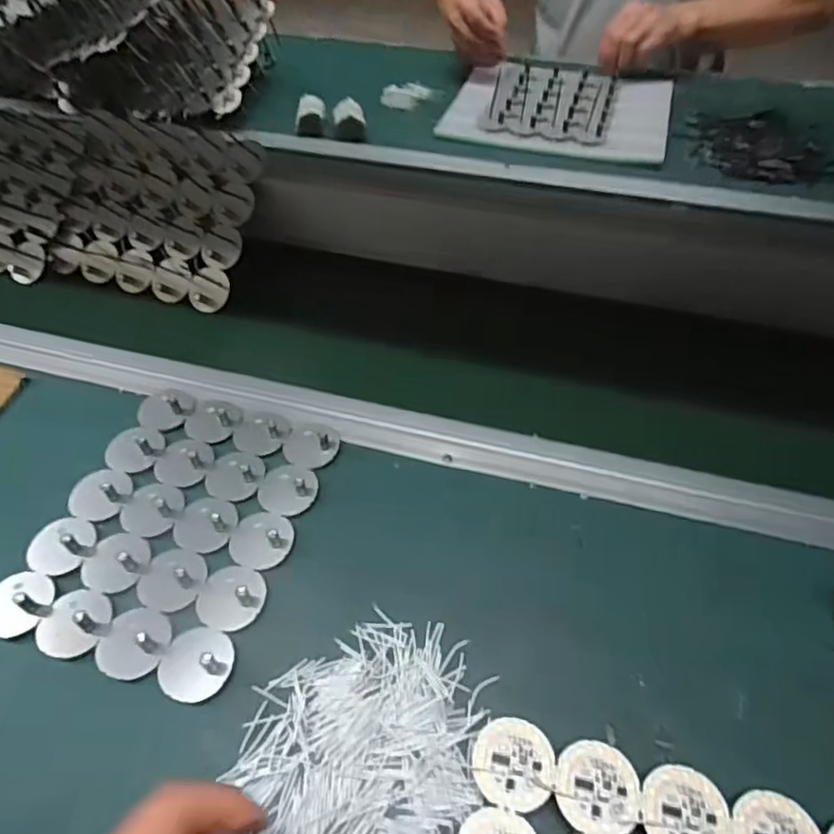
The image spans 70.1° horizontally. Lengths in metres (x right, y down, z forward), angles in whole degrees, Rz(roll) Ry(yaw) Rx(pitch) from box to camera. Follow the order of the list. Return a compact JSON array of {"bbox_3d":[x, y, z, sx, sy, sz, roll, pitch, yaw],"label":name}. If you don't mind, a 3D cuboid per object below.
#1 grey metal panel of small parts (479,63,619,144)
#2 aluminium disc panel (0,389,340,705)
[{"bbox_3d":[0.200,-0.475,0.880,0.178,0.014,0.220,13,51,12],"label":"grey metal panel of small parts"},{"bbox_3d":[-0.176,0.074,0.438,0.172,0.017,0.213,13,52,12],"label":"aluminium disc panel"}]

